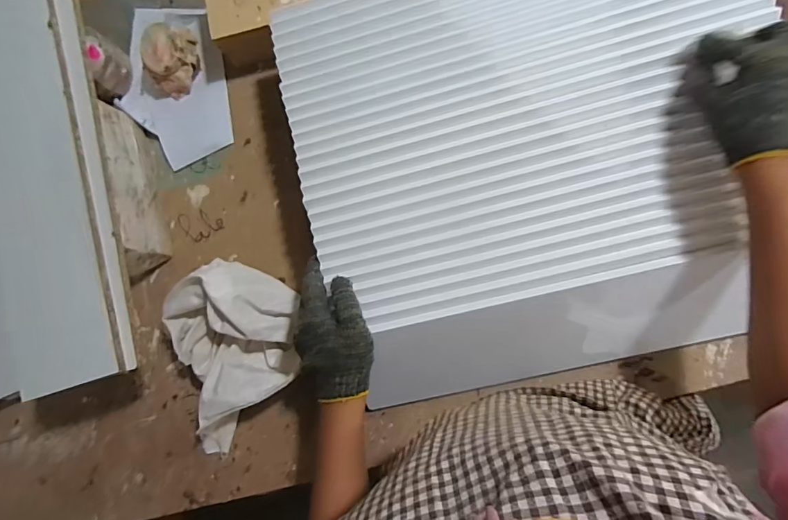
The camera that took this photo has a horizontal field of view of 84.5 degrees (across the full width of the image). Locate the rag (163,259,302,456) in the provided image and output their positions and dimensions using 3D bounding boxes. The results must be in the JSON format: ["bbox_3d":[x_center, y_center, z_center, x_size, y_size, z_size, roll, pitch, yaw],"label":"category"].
[{"bbox_3d":[-0.211,0.122,0.574,0.174,0.070,0.246,-14,85,6],"label":"rag"}]

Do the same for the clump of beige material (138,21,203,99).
[{"bbox_3d":[-0.329,-0.299,0.643,0.077,0.059,0.094,40,92,8],"label":"clump of beige material"}]

